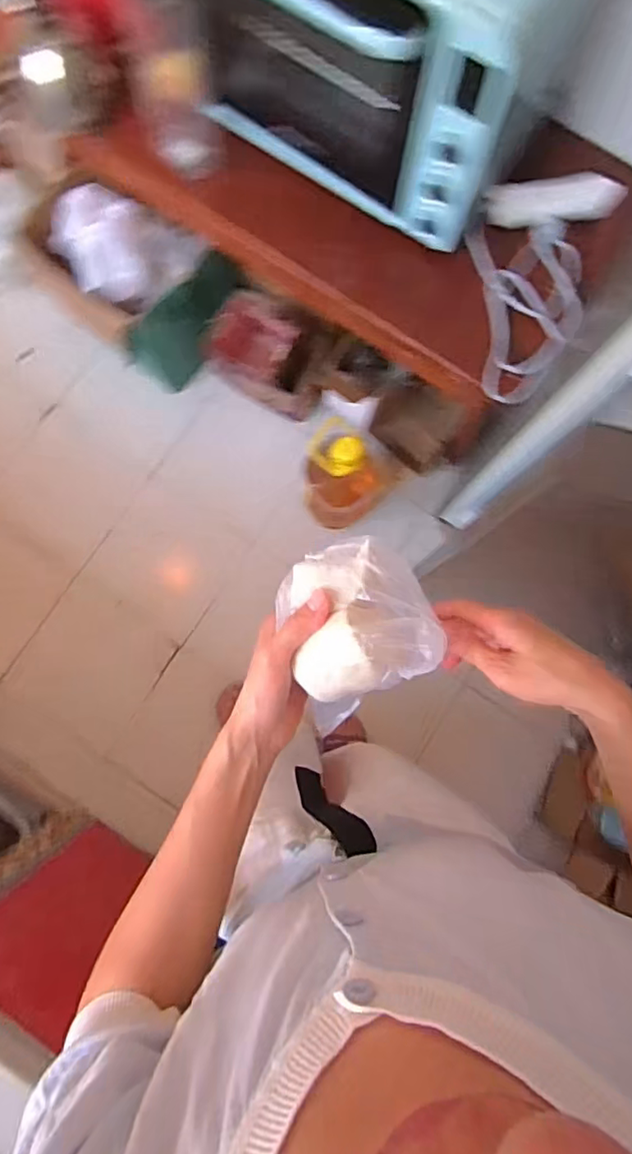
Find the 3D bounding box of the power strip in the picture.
[{"bbox_3d":[0.351,-0.495,0.973,0.220,0.061,0.411,18,81,1],"label":"power strip"}]

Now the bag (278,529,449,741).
[{"bbox_3d":[0.026,0.030,0.382,0.098,0.051,0.102,-30,83,-6],"label":"bag"}]

